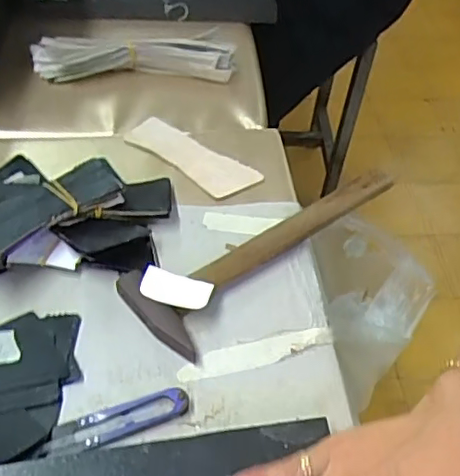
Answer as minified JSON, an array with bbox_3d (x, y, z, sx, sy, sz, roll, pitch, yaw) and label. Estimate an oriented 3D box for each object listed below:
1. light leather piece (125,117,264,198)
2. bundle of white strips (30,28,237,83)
[{"bbox_3d":[-0.036,-0.077,0.561,0.129,0.005,0.047,34,55,21],"label":"light leather piece"},{"bbox_3d":[-0.102,-0.196,0.658,0.215,0.033,0.057,-3,48,-9],"label":"bundle of white strips"}]

